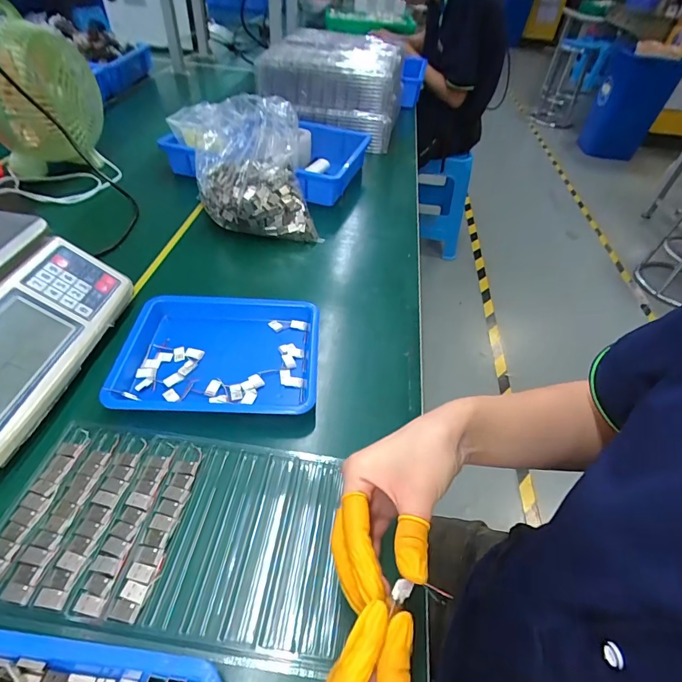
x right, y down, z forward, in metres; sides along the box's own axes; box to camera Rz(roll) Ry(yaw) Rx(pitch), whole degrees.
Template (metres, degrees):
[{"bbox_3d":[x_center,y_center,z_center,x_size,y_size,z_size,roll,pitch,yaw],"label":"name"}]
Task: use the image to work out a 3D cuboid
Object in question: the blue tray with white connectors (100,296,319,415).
[{"bbox_3d":[-0.139,0.013,0.467,0.219,0.025,0.169,3,46,-5],"label":"blue tray with white connectors"}]

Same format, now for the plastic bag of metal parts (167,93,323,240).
[{"bbox_3d":[-0.153,-0.281,0.656,0.207,0.151,0.184,-5,47,-12],"label":"plastic bag of metal parts"}]

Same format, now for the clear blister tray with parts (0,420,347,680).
[{"bbox_3d":[-0.136,0.152,0.343,0.280,0.010,0.158,11,46,3],"label":"clear blister tray with parts"}]

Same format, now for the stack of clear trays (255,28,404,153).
[{"bbox_3d":[-0.015,-0.616,0.987,0.303,0.166,0.318,9,46,3],"label":"stack of clear trays"}]

